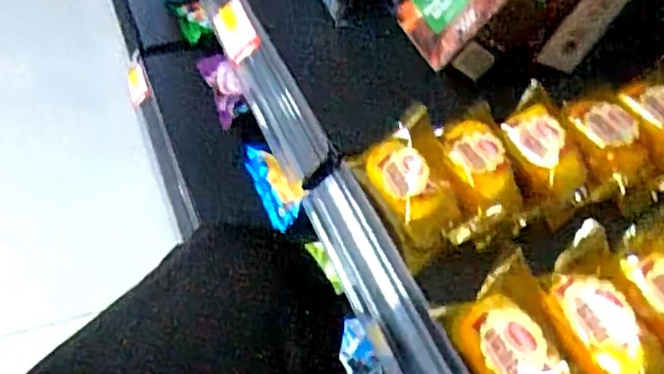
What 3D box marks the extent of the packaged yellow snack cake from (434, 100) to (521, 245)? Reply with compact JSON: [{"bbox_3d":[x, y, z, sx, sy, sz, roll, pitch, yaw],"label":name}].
[{"bbox_3d":[0.104,-0.007,0.510,0.053,0.038,0.109,-2,45,-5],"label":"packaged yellow snack cake"}]

